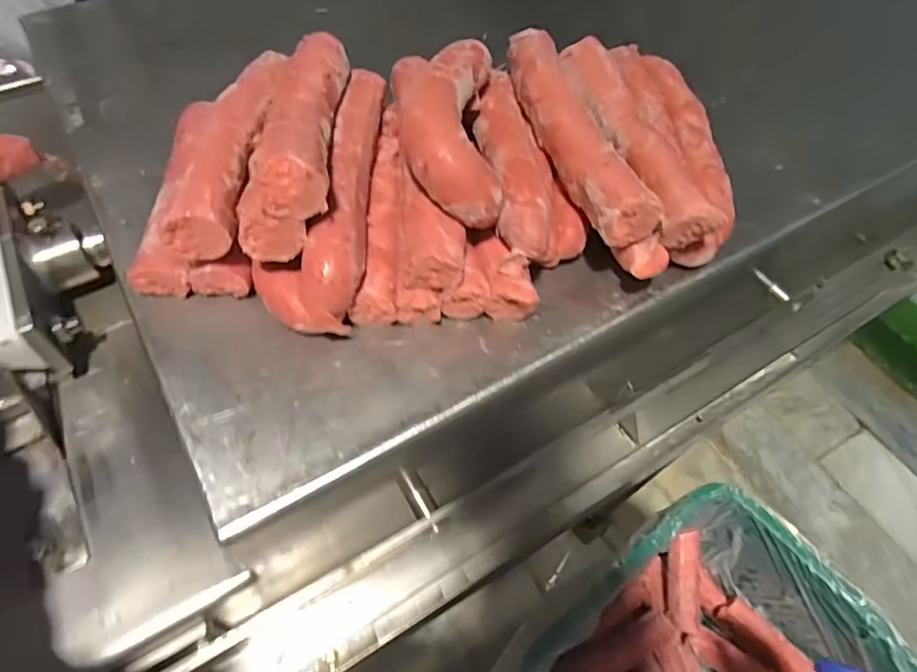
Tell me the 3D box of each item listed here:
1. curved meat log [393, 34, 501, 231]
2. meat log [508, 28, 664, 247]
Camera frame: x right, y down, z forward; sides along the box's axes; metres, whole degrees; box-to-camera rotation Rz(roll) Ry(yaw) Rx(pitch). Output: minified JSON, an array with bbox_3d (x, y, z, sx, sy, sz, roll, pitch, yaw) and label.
[{"bbox_3d":[-0.007,-0.139,0.370,0.064,0.050,0.132,0,56,-4],"label":"curved meat log"},{"bbox_3d":[0.083,-0.154,0.421,0.044,0.031,0.210,-14,58,-13],"label":"meat log"}]

